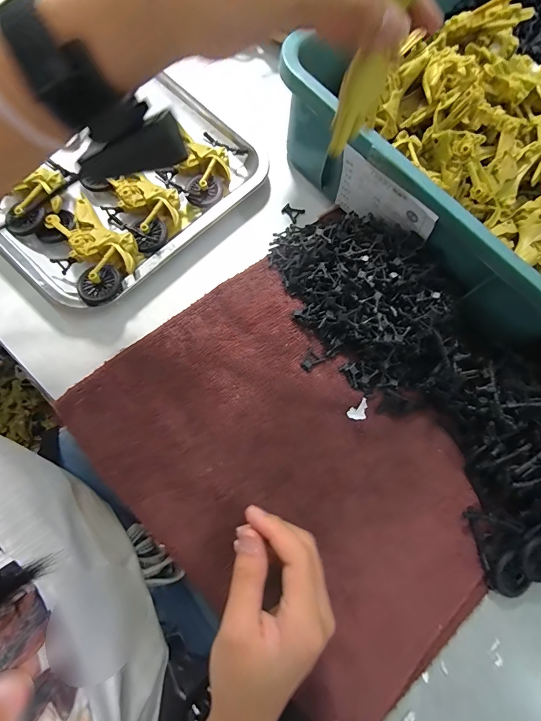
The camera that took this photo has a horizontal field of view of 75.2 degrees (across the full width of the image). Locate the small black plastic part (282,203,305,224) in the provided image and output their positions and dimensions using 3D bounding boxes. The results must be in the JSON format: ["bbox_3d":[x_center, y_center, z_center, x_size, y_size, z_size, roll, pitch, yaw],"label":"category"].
[{"bbox_3d":[0.024,-0.159,0.377,0.021,0.004,0.020,32,73,3],"label":"small black plastic part"}]

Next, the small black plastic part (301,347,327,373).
[{"bbox_3d":[0.039,0.001,0.327,0.017,0.004,0.021,39,74,5],"label":"small black plastic part"}]

